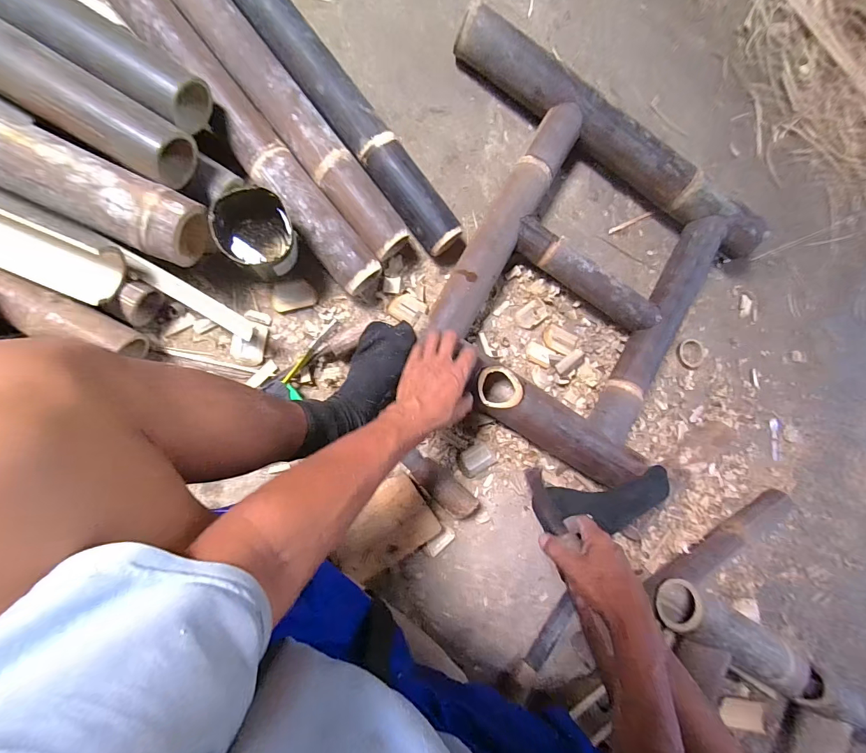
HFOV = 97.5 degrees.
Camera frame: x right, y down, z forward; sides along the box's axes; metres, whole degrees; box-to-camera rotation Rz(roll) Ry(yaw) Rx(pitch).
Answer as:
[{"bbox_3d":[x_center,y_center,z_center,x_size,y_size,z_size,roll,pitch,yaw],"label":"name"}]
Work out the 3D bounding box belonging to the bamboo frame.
[{"bbox_3d":[0.199,-0.192,0.656,0.619,0.087,0.551,31,84,-6],"label":"bamboo frame"}]

